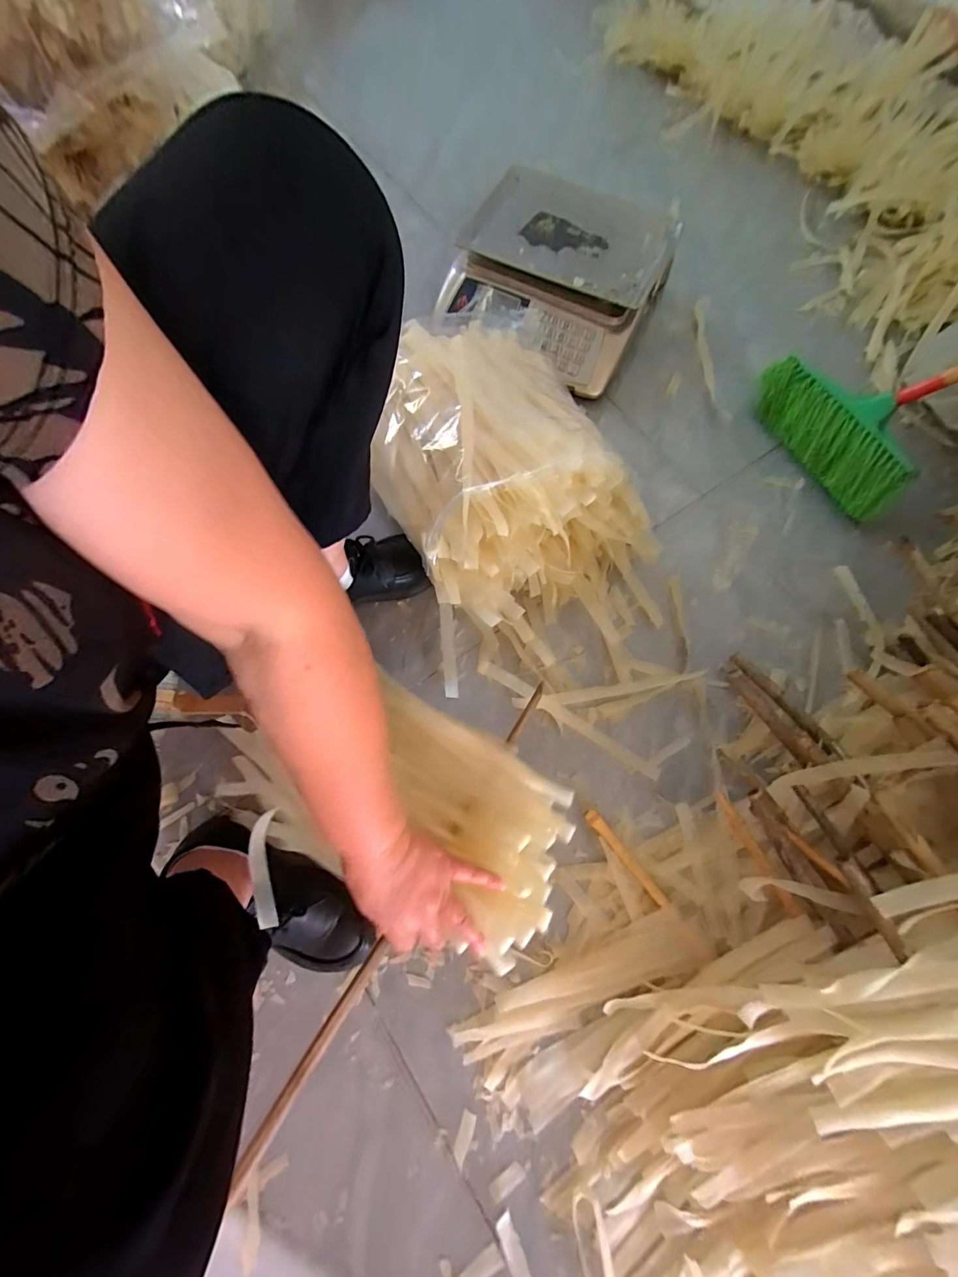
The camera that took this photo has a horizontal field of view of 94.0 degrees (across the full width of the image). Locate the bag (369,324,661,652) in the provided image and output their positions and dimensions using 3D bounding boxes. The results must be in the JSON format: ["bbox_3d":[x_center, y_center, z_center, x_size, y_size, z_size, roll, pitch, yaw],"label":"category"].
[{"bbox_3d":[0.048,-0.206,0.621,0.311,0.211,0.439,-26,74,-9],"label":"bag"}]

